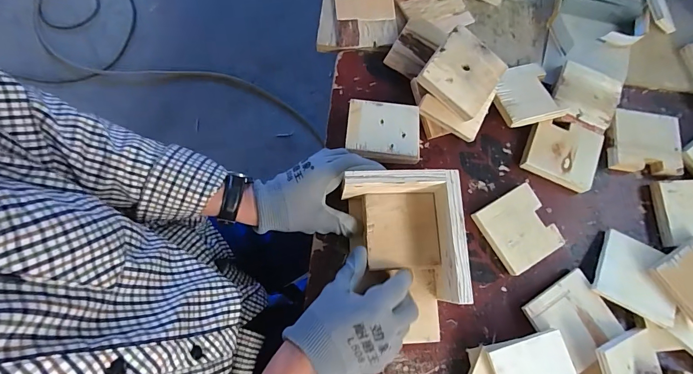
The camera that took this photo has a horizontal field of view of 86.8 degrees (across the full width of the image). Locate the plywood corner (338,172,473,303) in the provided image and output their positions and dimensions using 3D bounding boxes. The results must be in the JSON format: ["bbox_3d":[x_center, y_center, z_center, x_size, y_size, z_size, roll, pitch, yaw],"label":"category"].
[{"bbox_3d":[0.064,0.058,0.419,0.122,0.071,0.138,-2,77,-1],"label":"plywood corner"}]

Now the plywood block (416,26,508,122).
[{"bbox_3d":[0.149,-0.147,0.470,0.088,0.017,0.089,37,80,-9],"label":"plywood block"}]

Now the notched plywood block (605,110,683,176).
[{"bbox_3d":[0.418,-0.064,0.514,0.095,0.020,0.087,9,79,-1],"label":"notched plywood block"}]

